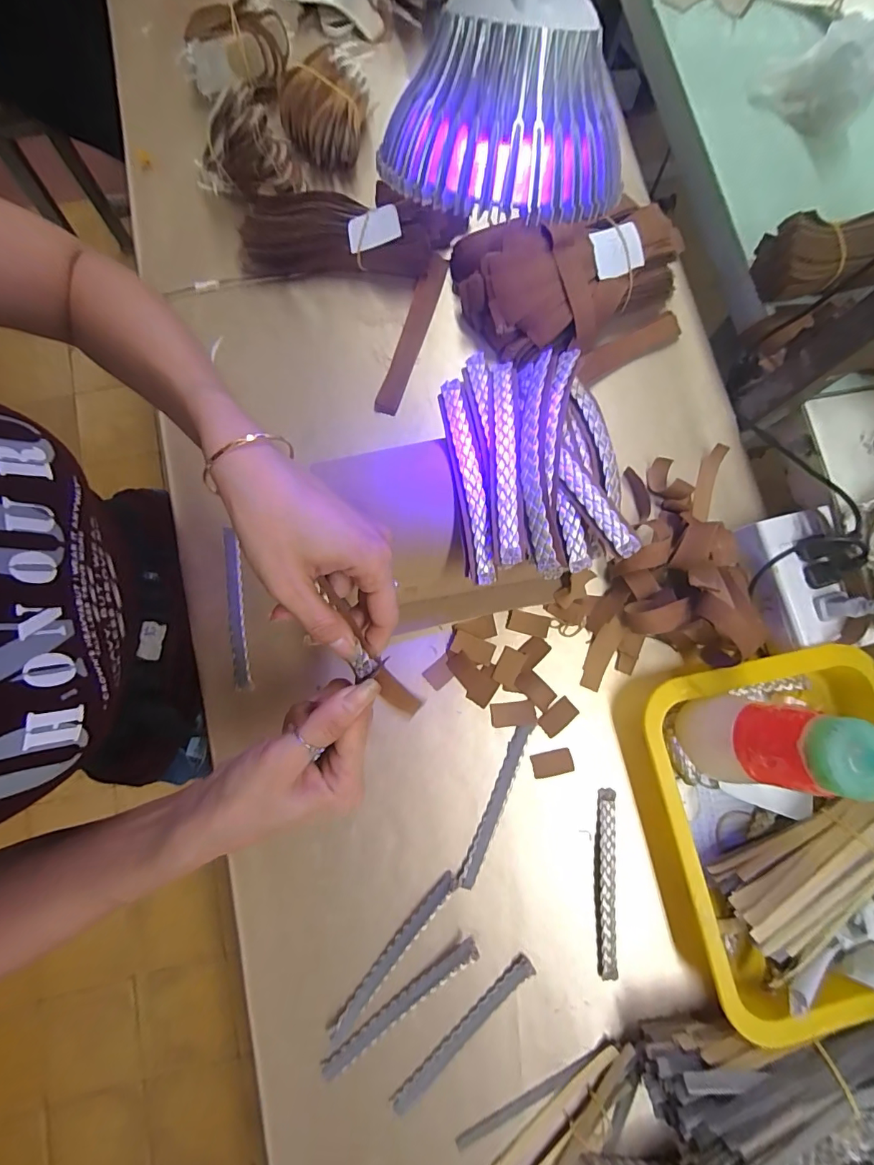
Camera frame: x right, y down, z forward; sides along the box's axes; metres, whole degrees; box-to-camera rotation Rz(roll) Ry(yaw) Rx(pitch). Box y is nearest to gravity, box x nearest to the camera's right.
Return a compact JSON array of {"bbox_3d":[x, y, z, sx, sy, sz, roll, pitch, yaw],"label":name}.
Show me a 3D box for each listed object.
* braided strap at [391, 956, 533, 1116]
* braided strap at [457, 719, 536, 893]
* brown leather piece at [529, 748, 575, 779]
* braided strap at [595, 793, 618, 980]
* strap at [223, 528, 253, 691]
[{"bbox_3d":[0.020,0.343,0.347,0.139,0.007,0.013,-42,85,-7],"label":"braided strap"},{"bbox_3d":[0.048,0.180,0.372,0.013,0.004,0.135,24,82,2],"label":"braided strap"},{"bbox_3d":[0.097,0.152,0.381,0.035,0.004,0.019,-11,82,-3],"label":"brown leather piece"},{"bbox_3d":[0.136,0.240,0.366,0.015,0.007,0.137,4,82,-1],"label":"braided strap"},{"bbox_3d":[-0.174,0.022,0.393,0.015,0.009,0.139,-8,82,-3],"label":"strap"}]

